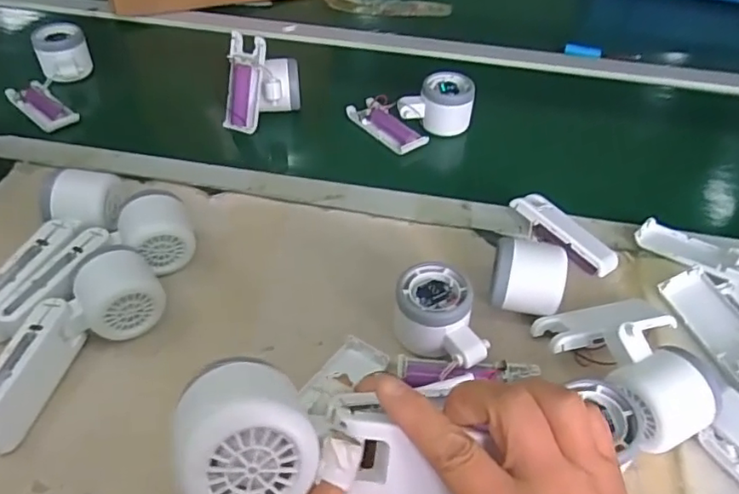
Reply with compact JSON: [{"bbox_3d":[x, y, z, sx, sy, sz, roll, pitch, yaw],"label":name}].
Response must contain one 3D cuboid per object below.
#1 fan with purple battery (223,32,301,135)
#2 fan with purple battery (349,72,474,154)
[{"bbox_3d":[-0.122,-0.185,0.666,0.088,0.084,0.053,-7,45,-9],"label":"fan with purple battery"},{"bbox_3d":[0.050,-0.163,0.679,0.109,0.055,0.095,-27,51,-27],"label":"fan with purple battery"}]

